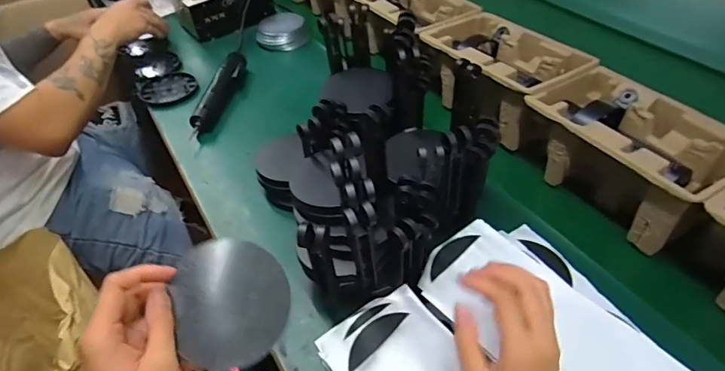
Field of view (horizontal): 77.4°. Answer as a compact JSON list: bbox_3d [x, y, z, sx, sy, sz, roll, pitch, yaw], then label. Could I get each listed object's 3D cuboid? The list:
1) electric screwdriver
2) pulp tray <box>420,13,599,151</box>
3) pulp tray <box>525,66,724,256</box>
[{"bbox_3d":[-0.247,-0.164,0.786,0.039,0.038,0.216,5,44,7],"label":"electric screwdriver"},{"bbox_3d":[0.204,-0.176,0.696,0.142,0.096,0.246,-25,48,-23],"label":"pulp tray"},{"bbox_3d":[0.321,-0.040,0.562,0.142,0.103,0.232,-23,48,-22],"label":"pulp tray"}]

